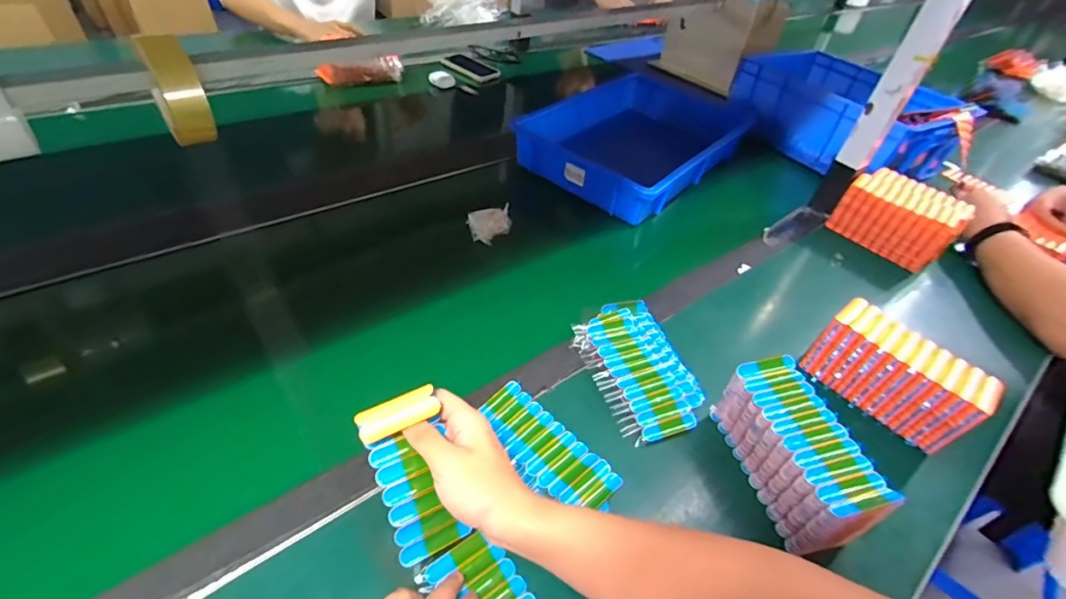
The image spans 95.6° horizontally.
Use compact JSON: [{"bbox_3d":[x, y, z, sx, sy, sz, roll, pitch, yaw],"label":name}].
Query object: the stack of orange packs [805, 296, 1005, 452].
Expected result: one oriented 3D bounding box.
[{"bbox_3d":[0.402,0.085,0.537,0.062,0.087,0.160,-30,55,-33],"label":"stack of orange packs"}]

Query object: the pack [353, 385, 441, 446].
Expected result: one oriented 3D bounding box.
[{"bbox_3d":[-0.108,0.092,0.388,0.062,0.014,0.024,-24,50,-18],"label":"pack"}]

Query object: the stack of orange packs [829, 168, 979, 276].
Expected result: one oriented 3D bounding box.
[{"bbox_3d":[0.615,-0.136,0.825,0.110,0.087,0.163,-30,55,-33],"label":"stack of orange packs"}]

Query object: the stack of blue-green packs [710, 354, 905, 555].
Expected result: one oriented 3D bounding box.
[{"bbox_3d":[0.248,0.147,0.462,0.061,0.087,0.159,-7,45,-15],"label":"stack of blue-green packs"}]

